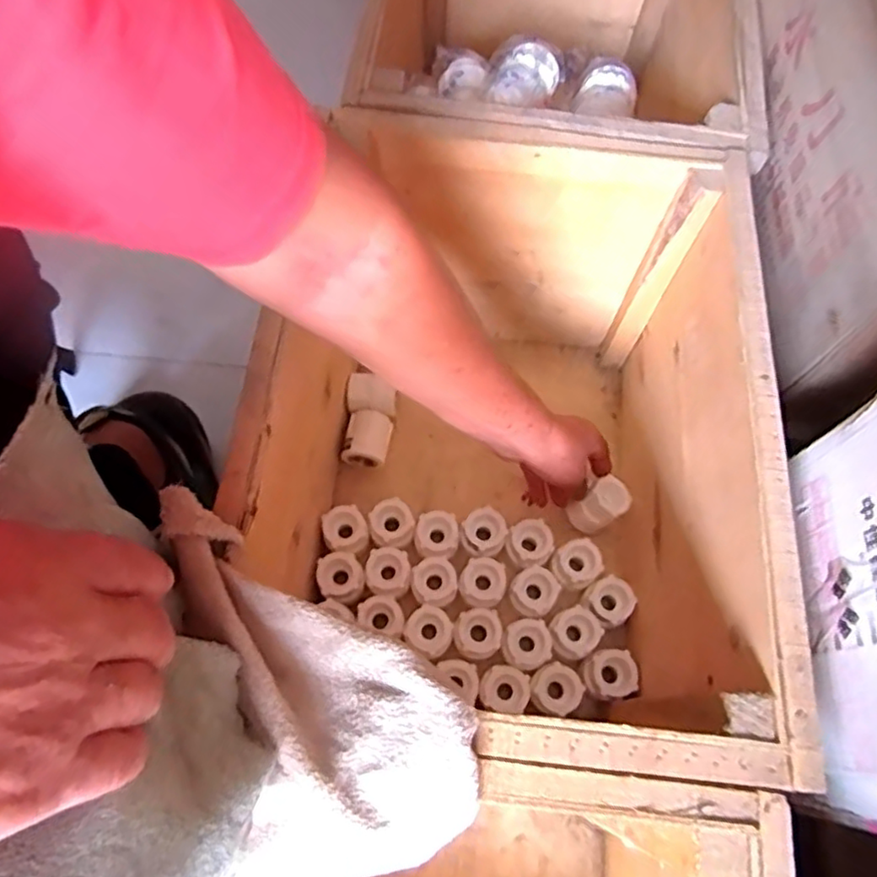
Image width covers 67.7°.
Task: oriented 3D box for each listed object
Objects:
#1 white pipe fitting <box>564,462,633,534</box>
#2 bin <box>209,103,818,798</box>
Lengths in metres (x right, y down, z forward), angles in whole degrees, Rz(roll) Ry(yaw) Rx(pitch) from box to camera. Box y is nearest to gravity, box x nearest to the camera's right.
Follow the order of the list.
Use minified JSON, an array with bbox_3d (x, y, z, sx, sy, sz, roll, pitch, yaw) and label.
[{"bbox_3d":[0.147,0.061,0.593,0.047,0.043,0.034,-36,73,-15],"label":"white pipe fitting"},{"bbox_3d":[0.045,0.023,0.503,0.312,0.271,0.432,3,68,-1],"label":"bin"}]

